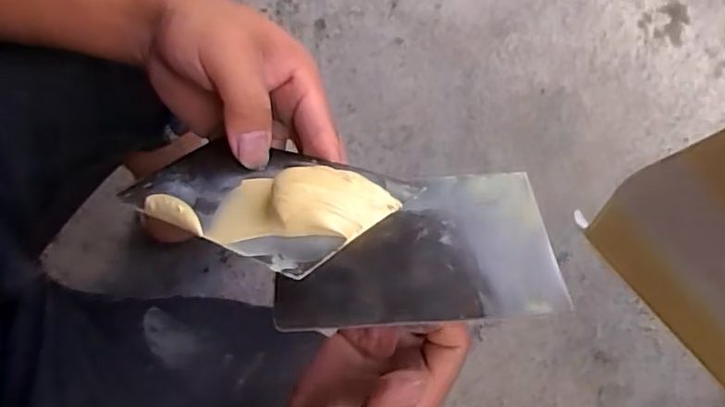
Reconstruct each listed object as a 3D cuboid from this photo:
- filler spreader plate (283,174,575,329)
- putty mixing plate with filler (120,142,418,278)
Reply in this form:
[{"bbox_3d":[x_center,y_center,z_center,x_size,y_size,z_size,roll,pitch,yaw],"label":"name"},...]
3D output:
[{"bbox_3d":[0.024,0.022,0.294,0.131,0.004,0.072,-5,66,4],"label":"filler spreader plate"},{"bbox_3d":[-0.053,-0.009,0.280,0.135,0.019,0.070,14,40,33],"label":"putty mixing plate with filler"}]

